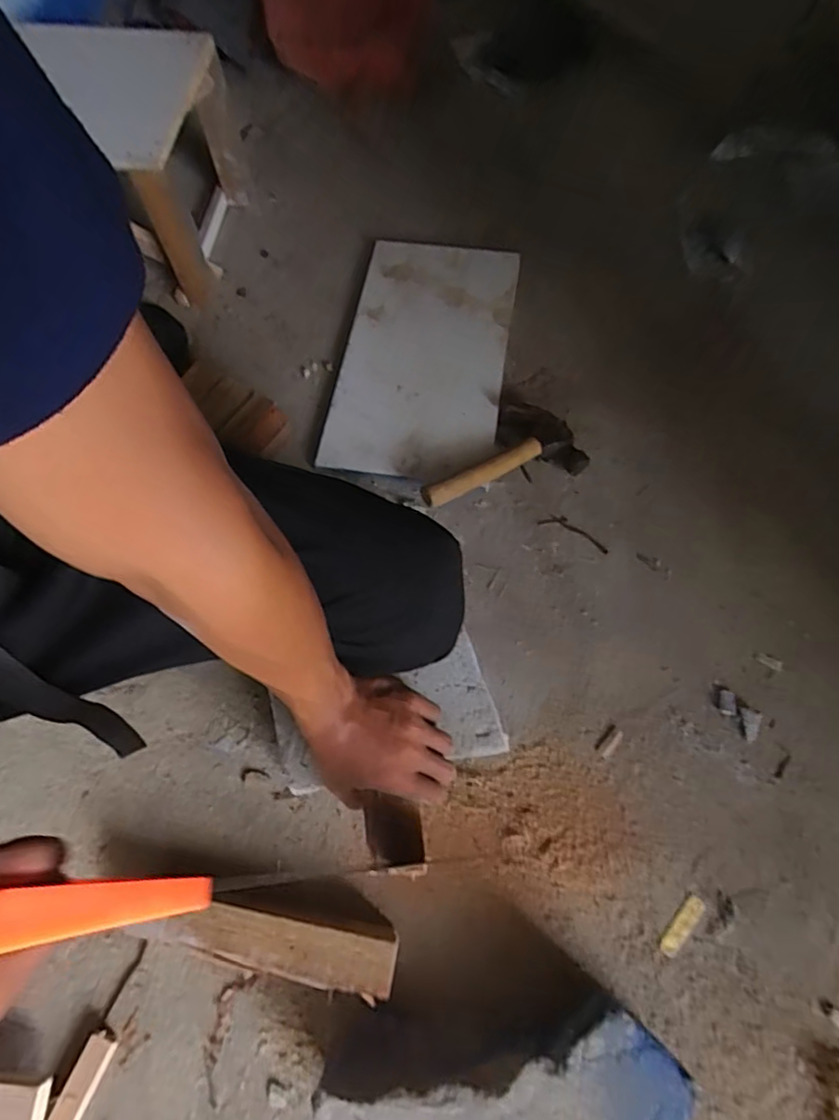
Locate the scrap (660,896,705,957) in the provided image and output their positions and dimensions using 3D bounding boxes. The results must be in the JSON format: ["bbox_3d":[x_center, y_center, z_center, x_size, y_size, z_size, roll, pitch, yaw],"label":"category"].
[{"bbox_3d":[0.240,0.333,0.502,0.015,0.004,0.057,40,71,17],"label":"scrap"}]

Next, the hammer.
[{"bbox_3d":[0.090,-0.135,0.689,0.214,0.062,0.117,-20,66,-8],"label":"hammer"}]

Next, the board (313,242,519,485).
[{"bbox_3d":[0.006,-0.282,0.760,0.220,0.019,0.405,9,71,3],"label":"board"}]

